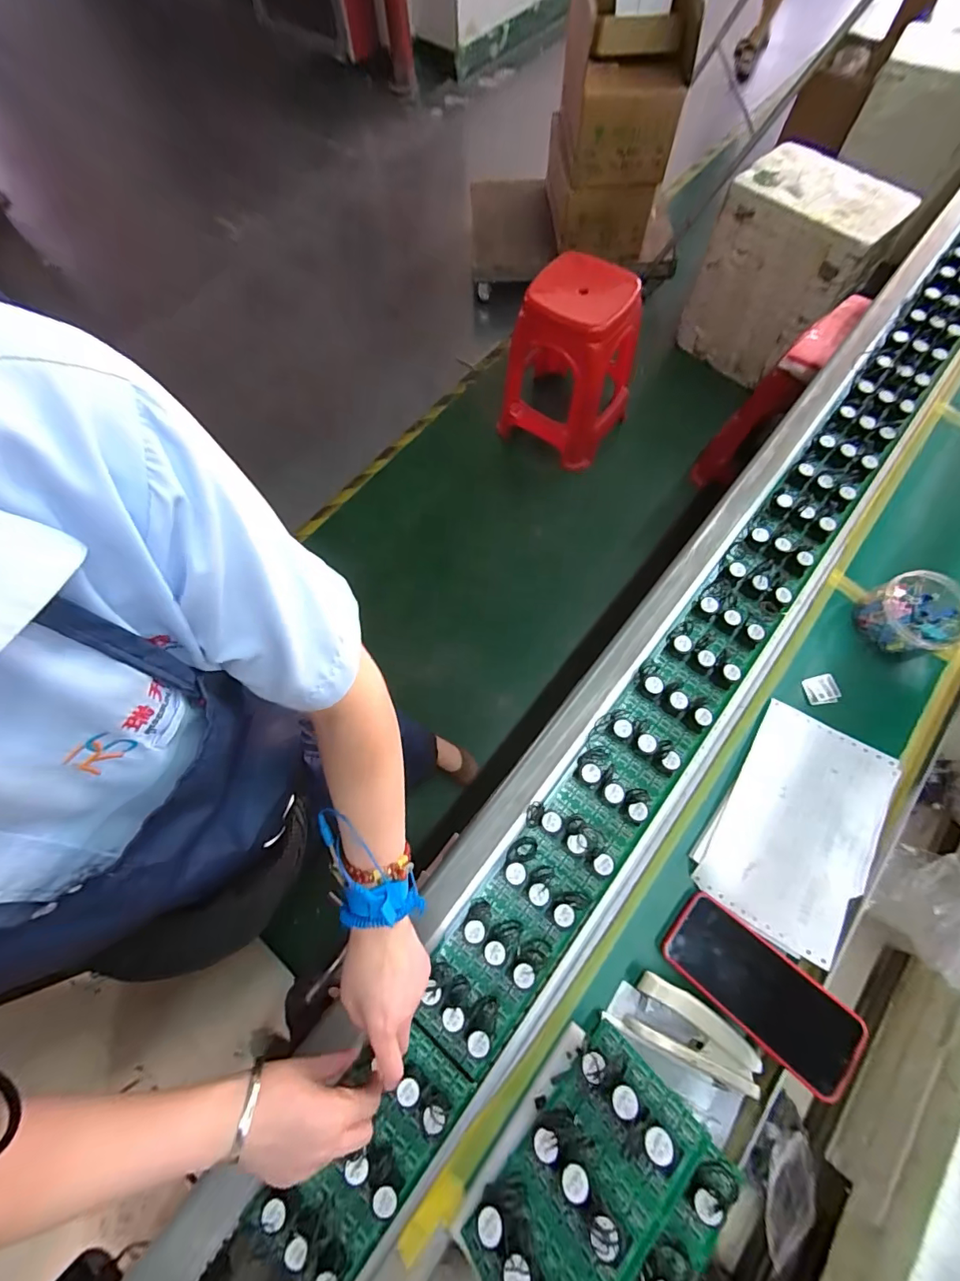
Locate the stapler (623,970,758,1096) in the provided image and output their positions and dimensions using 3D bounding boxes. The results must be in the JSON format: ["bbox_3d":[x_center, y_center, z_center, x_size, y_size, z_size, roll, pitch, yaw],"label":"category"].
[{"bbox_3d":[0.204,0.372,0.437,0.112,0.023,0.050,26,72,12],"label":"stapler"}]

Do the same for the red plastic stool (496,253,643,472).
[{"bbox_3d":[0.297,-0.892,1.496,0.380,0.504,0.408,25,71,11],"label":"red plastic stool"}]

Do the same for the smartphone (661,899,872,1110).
[{"bbox_3d":[0.265,0.330,0.444,0.159,0.015,0.078,34,74,33],"label":"smartphone"}]

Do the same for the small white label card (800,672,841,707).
[{"bbox_3d":[0.417,0.060,0.563,0.041,0.004,0.035,-14,69,-3],"label":"small white label card"}]

